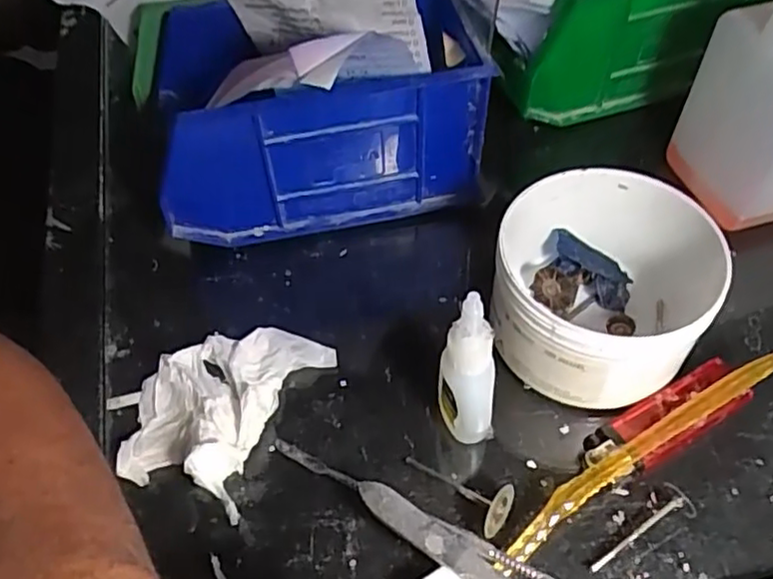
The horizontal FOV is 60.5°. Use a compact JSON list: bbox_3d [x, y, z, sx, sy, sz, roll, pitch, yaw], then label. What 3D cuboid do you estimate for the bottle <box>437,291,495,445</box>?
[{"bbox_3d":[0.032,0.035,0.258,0.022,0.088,0.019,2,53,5],"label":"bottle"}]

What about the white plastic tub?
[{"bbox_3d":[0.095,0.001,0.296,0.092,0.061,0.090,5,54,7],"label":"white plastic tub"}]

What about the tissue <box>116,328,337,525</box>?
[{"bbox_3d":[-0.074,0.048,0.294,0.066,0.024,0.088,19,56,16],"label":"tissue"}]

